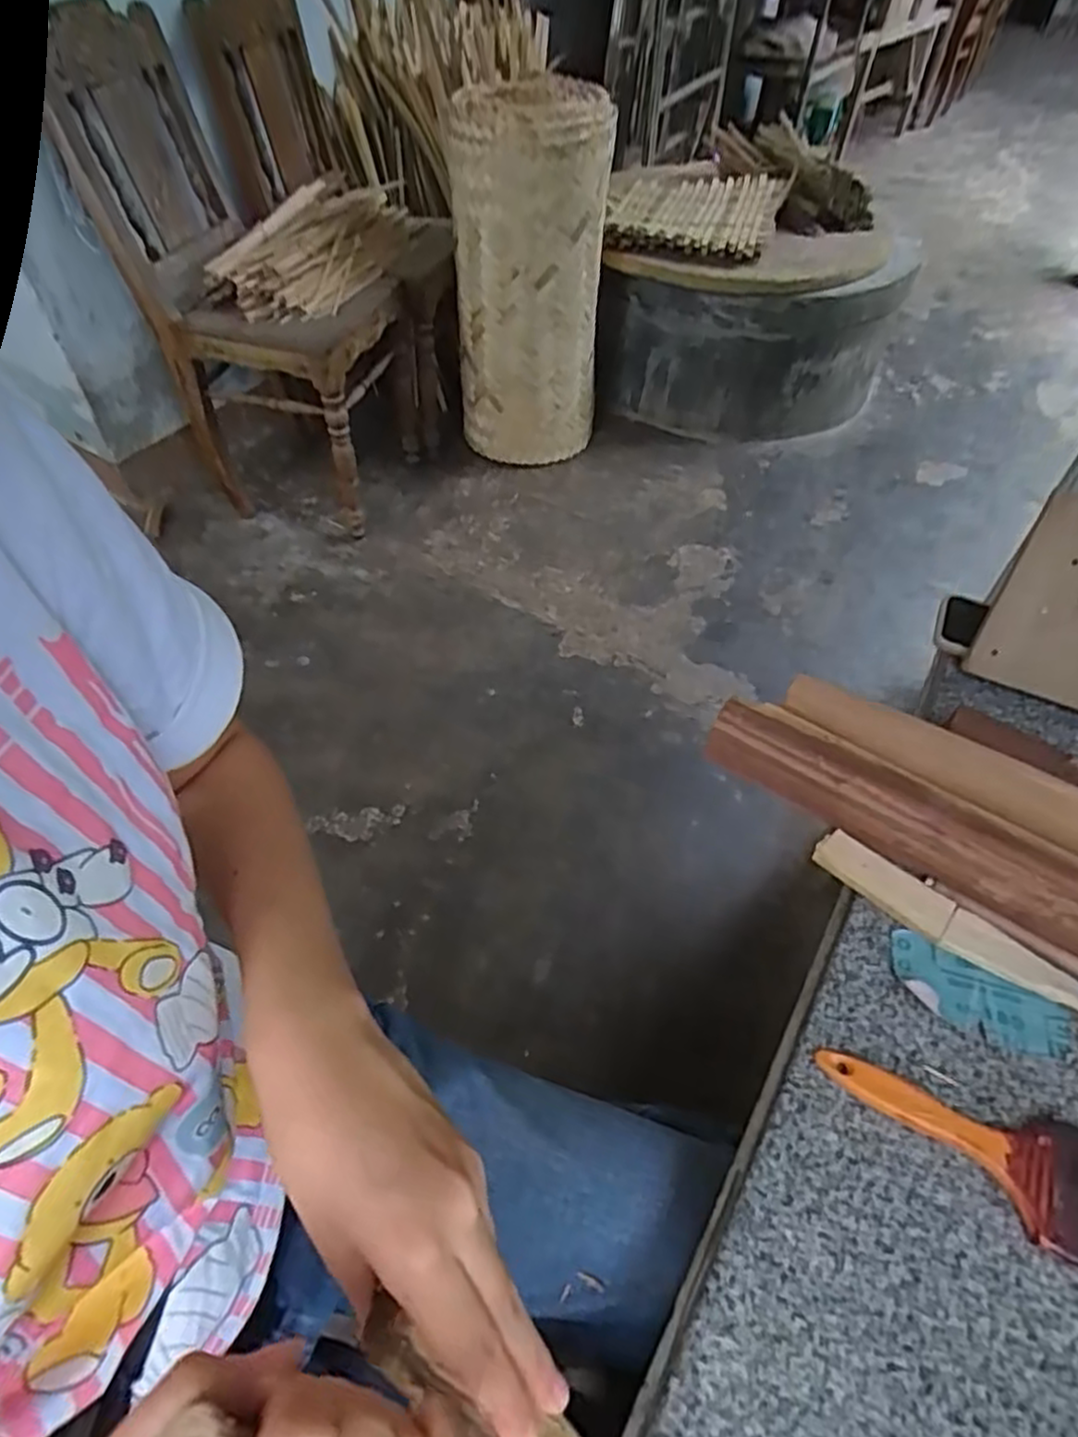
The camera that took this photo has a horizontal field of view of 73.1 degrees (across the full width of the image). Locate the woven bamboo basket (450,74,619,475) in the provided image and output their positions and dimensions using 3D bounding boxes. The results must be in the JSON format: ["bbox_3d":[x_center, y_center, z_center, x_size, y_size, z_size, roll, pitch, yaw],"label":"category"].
[{"bbox_3d":[-0.025,-0.955,1.688,0.329,0.753,0.305,2,51,1],"label":"woven bamboo basket"}]

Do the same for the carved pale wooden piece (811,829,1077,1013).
[{"bbox_3d":[0.285,0.145,0.483,0.209,0.008,0.035,33,58,24],"label":"carved pale wooden piece"}]

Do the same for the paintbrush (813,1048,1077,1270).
[{"bbox_3d":[0.253,0.235,0.407,0.185,0.012,0.068,28,55,20],"label":"paintbrush"}]

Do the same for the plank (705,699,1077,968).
[{"bbox_3d":[0.336,0.118,0.480,0.477,0.057,0.041,29,56,21],"label":"plank"}]

